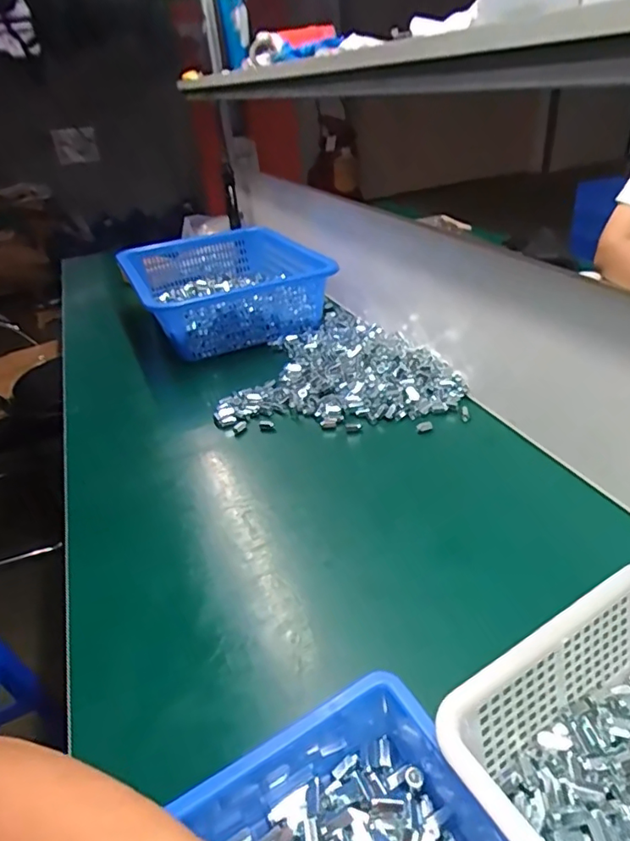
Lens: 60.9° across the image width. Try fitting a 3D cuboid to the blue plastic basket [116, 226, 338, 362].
[{"bbox_3d":[-0.200,-0.286,1.152,0.344,0.131,0.468,-17,34,-16],"label":"blue plastic basket"}]

